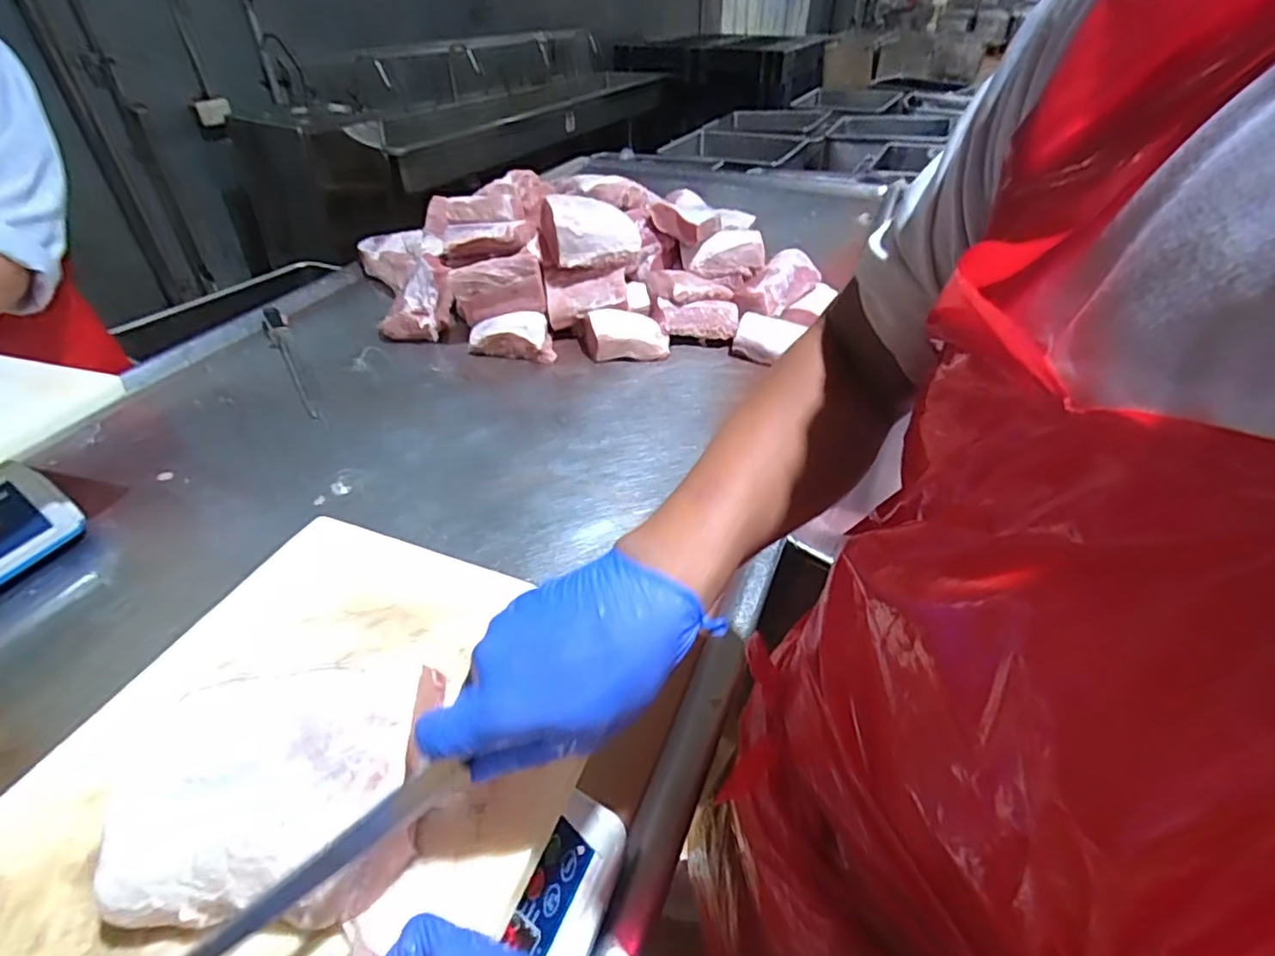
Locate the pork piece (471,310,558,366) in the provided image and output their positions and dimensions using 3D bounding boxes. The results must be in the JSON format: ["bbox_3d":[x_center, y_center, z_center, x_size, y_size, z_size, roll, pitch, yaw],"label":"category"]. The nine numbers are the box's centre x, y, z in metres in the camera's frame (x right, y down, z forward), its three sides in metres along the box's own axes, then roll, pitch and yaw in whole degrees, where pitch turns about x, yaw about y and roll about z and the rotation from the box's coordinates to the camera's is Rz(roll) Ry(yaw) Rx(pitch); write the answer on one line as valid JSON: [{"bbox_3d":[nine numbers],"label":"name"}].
[{"bbox_3d":[-0.231,-0.249,1.121,0.147,0.069,0.102,-11,40,-12],"label":"pork piece"}]

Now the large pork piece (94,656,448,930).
[{"bbox_3d":[-0.185,0.158,0.319,0.157,0.064,0.105,-1,39,0],"label":"large pork piece"}]

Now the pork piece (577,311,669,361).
[{"bbox_3d":[-0.028,-0.261,1.133,0.160,0.064,0.114,-5,39,-4],"label":"pork piece"}]

